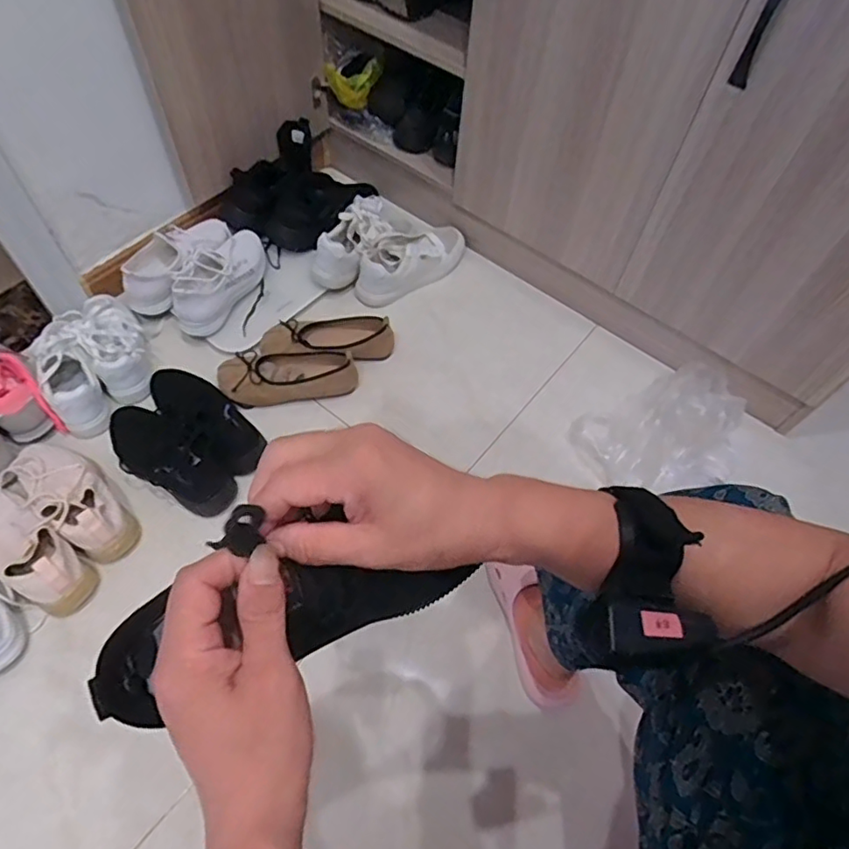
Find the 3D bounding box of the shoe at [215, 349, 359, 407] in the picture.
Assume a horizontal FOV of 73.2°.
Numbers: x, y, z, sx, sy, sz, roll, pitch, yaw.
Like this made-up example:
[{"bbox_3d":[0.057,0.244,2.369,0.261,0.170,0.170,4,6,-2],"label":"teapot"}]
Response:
[{"bbox_3d":[-0.237,-0.082,0.996,0.236,0.061,0.099,-4,59,-6],"label":"shoe"}]

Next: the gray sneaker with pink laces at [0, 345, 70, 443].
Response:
[{"bbox_3d":[-0.707,-0.066,0.951,0.264,0.084,0.100,39,64,18],"label":"gray sneaker with pink laces"}]

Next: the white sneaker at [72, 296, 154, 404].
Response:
[{"bbox_3d":[-0.547,-0.144,1.008,0.096,0.083,0.230,-25,63,-18],"label":"white sneaker"}]

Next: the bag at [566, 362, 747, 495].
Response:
[{"bbox_3d":[0.412,0.020,0.966,0.276,0.103,0.202,-18,61,-14],"label":"bag"}]

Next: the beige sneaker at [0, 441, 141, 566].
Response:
[{"bbox_3d":[-0.525,0.103,0.855,0.237,0.083,0.108,28,61,13],"label":"beige sneaker"}]

